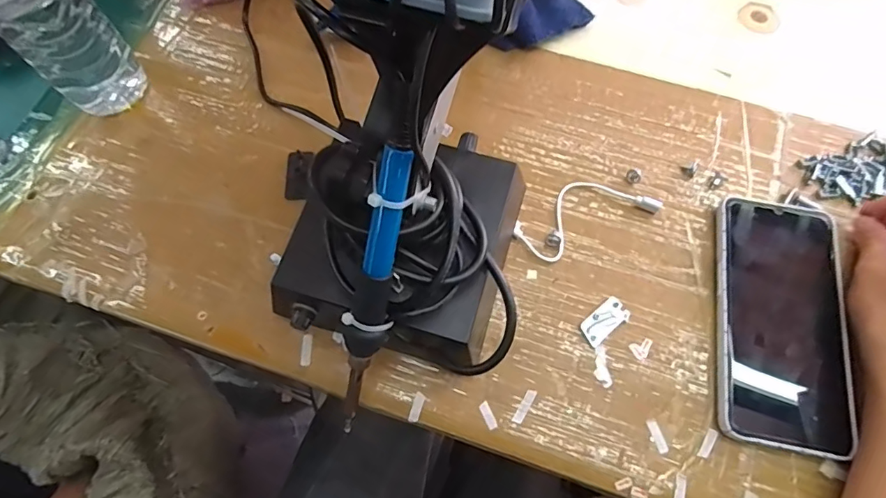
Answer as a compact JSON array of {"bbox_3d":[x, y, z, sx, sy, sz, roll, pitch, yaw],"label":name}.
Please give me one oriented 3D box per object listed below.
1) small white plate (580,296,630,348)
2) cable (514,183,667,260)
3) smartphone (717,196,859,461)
[{"bbox_3d":[0.108,0.048,0.329,0.034,0.004,0.019,-35,72,-14],"label":"small white plate"},{"bbox_3d":[0.102,-0.028,0.358,0.107,0.008,0.047,-24,70,-10],"label":"cable"},{"bbox_3d":[0.223,0.045,0.326,0.079,0.015,0.163,10,68,4],"label":"smartphone"}]

